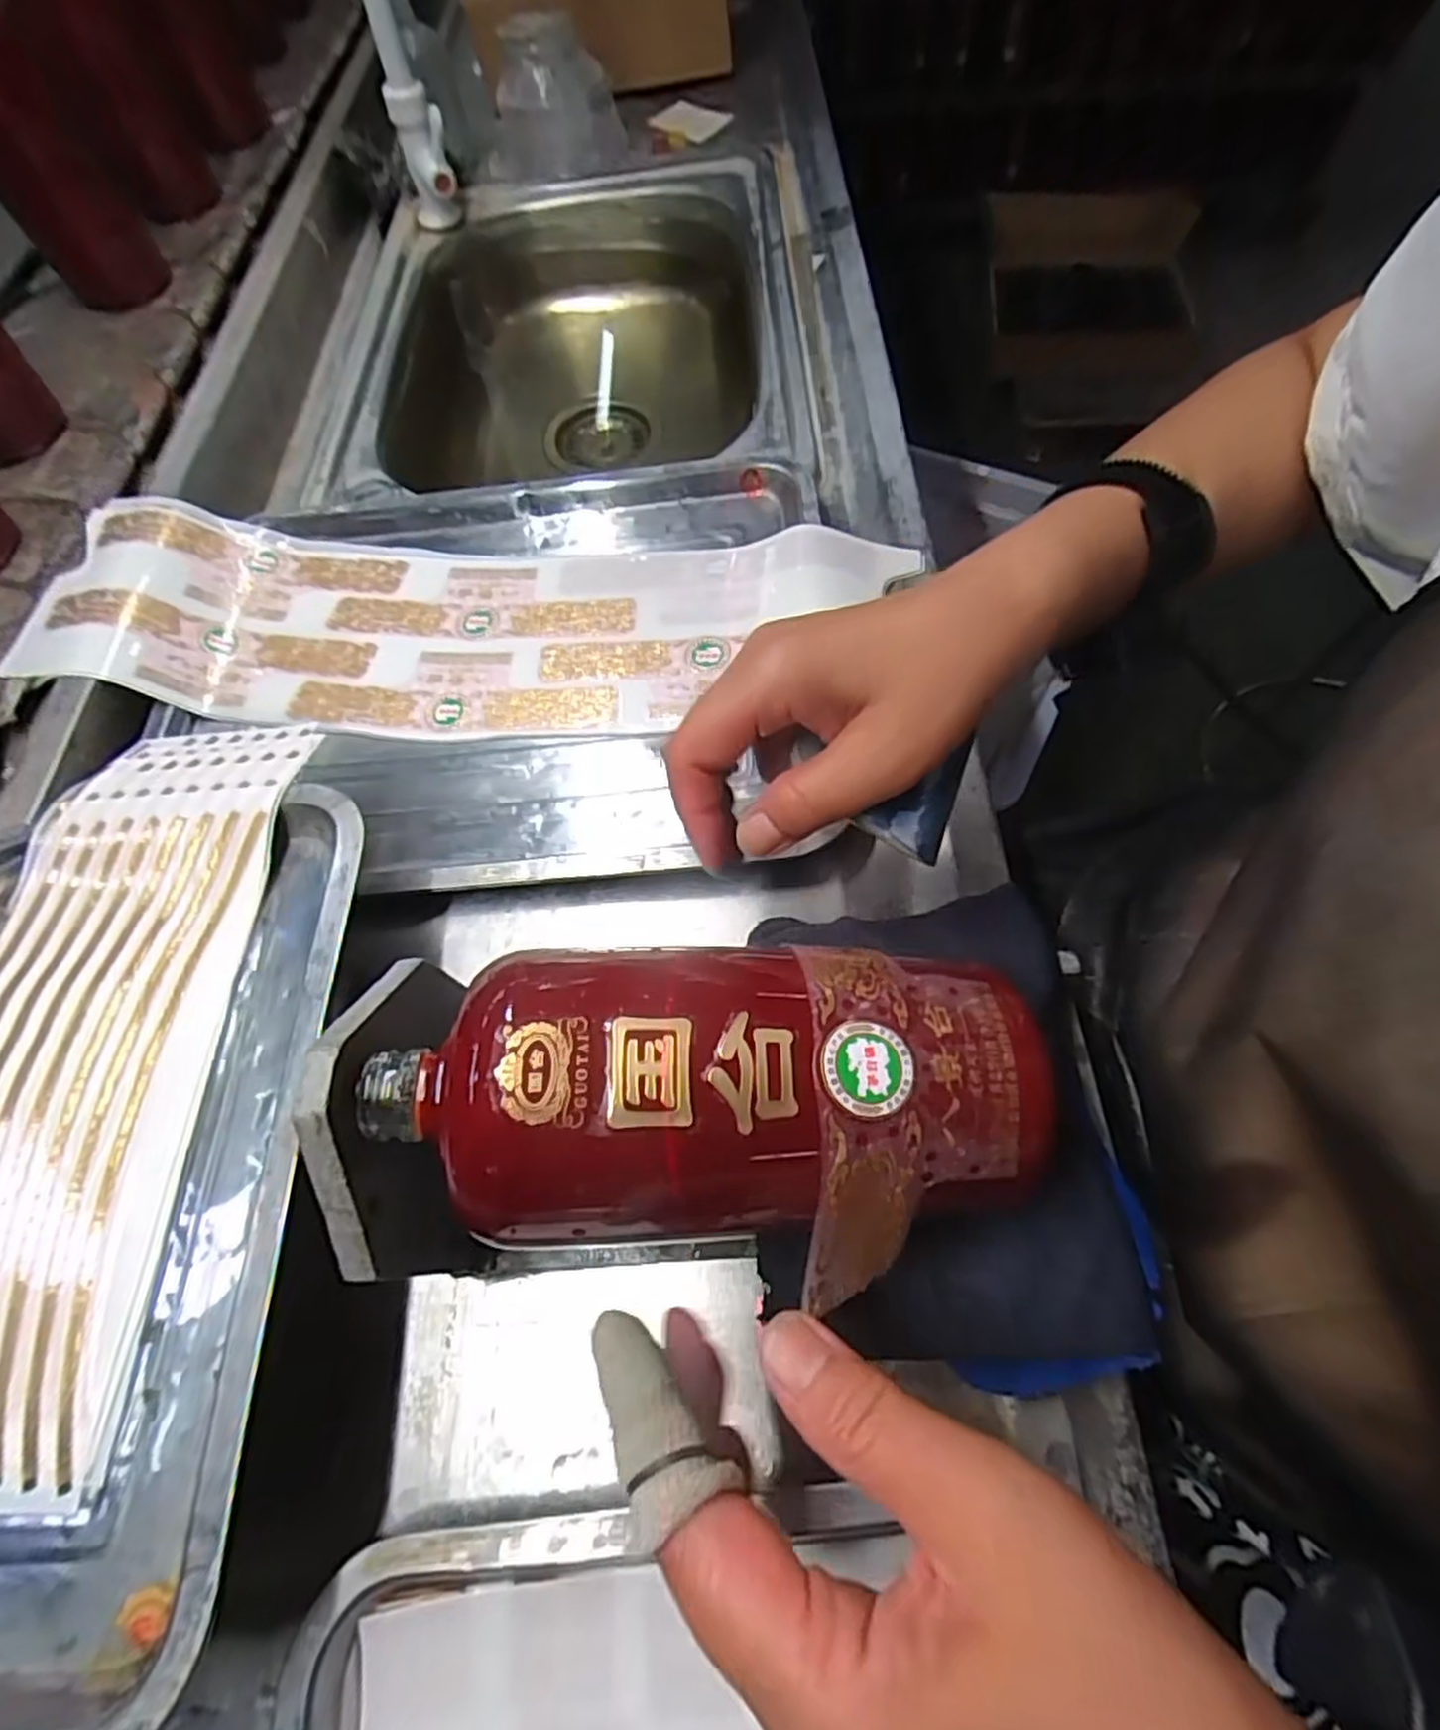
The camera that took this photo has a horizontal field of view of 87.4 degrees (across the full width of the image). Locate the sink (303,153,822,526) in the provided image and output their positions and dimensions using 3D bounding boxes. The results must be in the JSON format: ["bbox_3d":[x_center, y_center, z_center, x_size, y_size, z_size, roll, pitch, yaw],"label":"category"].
[{"bbox_3d":[-0.120,-0.445,0.646,0.353,0.143,0.508,-2,65,0],"label":"sink"}]

